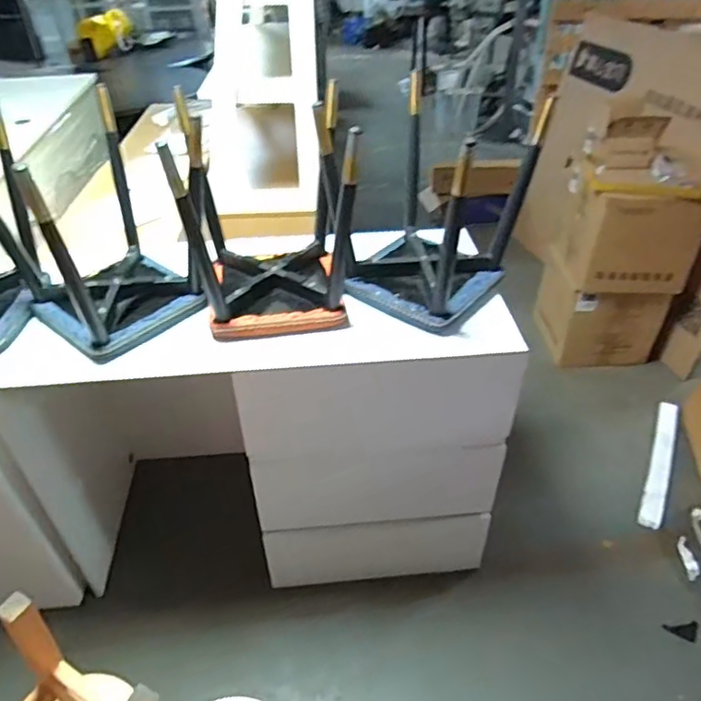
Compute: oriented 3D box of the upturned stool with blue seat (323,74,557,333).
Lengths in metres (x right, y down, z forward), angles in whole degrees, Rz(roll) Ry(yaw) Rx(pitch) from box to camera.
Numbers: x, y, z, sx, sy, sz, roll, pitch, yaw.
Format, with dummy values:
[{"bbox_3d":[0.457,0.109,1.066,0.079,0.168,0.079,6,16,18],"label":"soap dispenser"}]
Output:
[{"bbox_3d":[0.161,-0.338,1.290,0.420,0.409,0.373,30,49,33],"label":"upturned stool with blue seat"}]

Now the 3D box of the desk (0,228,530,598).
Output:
[{"bbox_3d":[-0.236,0.179,1.633,1.224,0.830,0.638,-2,39,0],"label":"desk"}]

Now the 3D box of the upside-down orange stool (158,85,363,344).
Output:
[{"bbox_3d":[-0.173,-0.262,1.212,0.342,0.399,0.310,-7,39,-6],"label":"upside-down orange stool"}]

